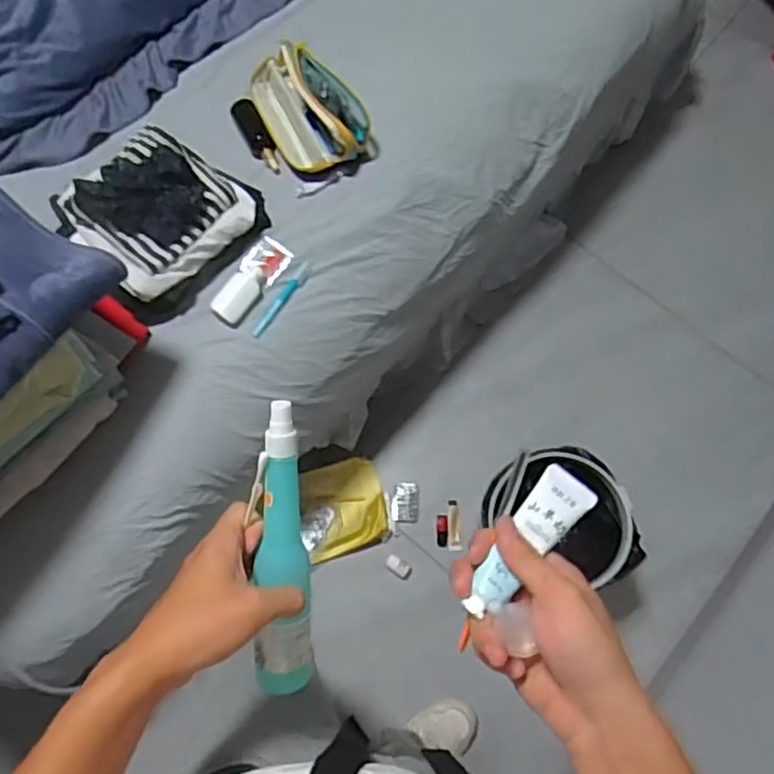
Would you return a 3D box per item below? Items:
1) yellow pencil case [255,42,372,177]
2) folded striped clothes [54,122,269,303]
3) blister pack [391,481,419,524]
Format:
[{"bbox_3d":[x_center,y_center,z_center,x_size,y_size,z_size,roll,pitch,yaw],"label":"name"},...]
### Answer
[{"bbox_3d":[-0.135,-0.449,1.055,0.137,0.068,0.231,-35,79,-10],"label":"yellow pencil case"},{"bbox_3d":[-0.337,-0.269,0.974,0.213,0.113,0.241,41,78,9],"label":"folded striped clothes"},{"bbox_3d":[0.039,0.245,1.392,0.056,0.004,0.086,7,67,-6],"label":"blister pack"}]

